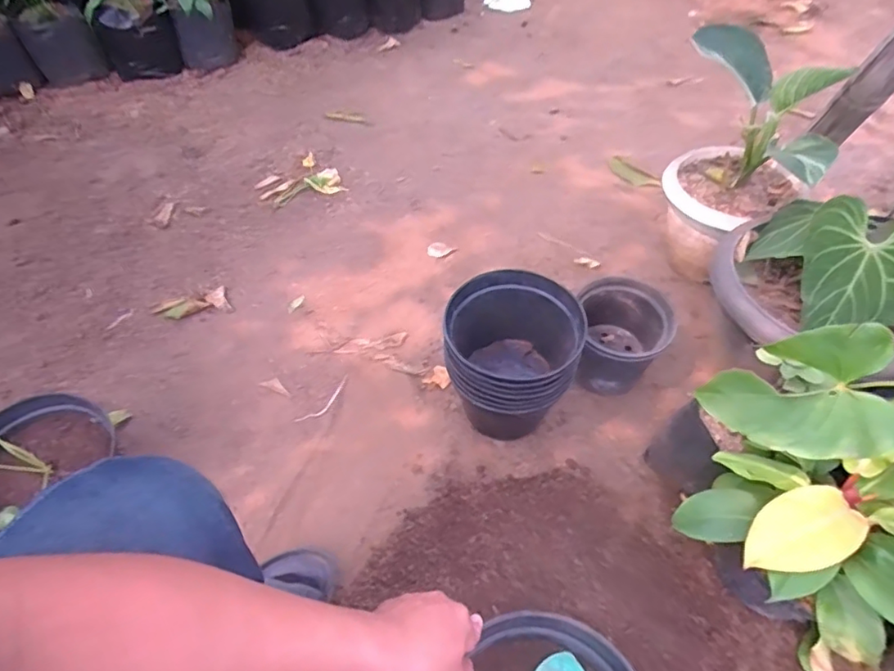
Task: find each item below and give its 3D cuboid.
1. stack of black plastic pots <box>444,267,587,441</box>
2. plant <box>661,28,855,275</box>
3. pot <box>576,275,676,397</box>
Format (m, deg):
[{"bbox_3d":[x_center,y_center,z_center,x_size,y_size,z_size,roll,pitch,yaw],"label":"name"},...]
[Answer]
[{"bbox_3d":[0.084,0.043,0.764,0.170,0.192,0.168,13,54,9],"label":"stack of black plastic pots"},{"bbox_3d":[0.447,-0.256,0.882,0.227,0.362,0.187,33,59,22],"label":"plant"},{"bbox_3d":[0.257,0.005,0.829,0.124,0.144,0.123,0,53,0],"label":"pot"}]

